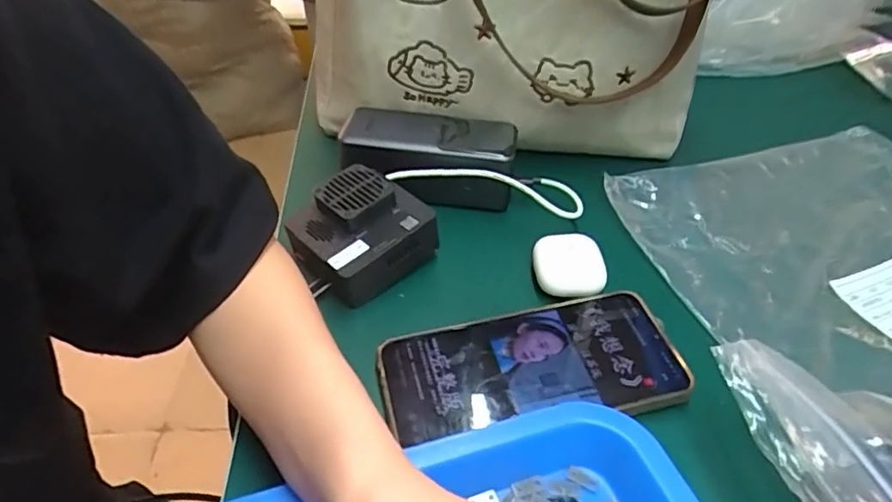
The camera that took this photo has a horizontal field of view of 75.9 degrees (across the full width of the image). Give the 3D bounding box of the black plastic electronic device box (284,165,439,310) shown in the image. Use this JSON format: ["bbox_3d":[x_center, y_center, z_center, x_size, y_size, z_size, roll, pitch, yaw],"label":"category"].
[{"bbox_3d":[-0.057,-0.014,0.375,0.075,0.047,0.080,32,50,29],"label":"black plastic electronic device box"}]

